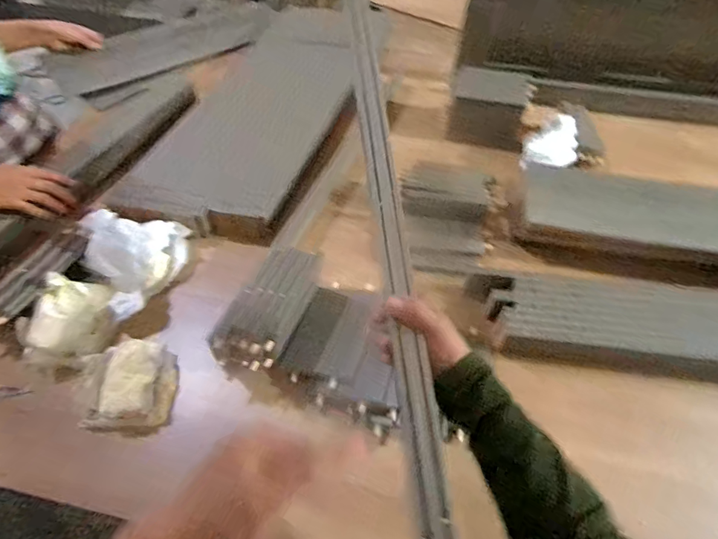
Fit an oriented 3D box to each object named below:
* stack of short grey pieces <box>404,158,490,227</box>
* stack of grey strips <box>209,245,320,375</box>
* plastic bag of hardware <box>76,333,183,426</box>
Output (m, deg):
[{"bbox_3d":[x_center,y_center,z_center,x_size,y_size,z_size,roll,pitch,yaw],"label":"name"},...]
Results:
[{"bbox_3d":[0.164,-0.141,0.821,0.168,0.073,0.086,11,54,7],"label":"stack of short grey pieces"},{"bbox_3d":[-0.124,0.057,0.631,0.091,0.099,0.170,19,55,13],"label":"stack of grey strips"},{"bbox_3d":[-0.321,0.151,0.608,0.115,0.050,0.135,-2,53,-3],"label":"plastic bag of hardware"}]

